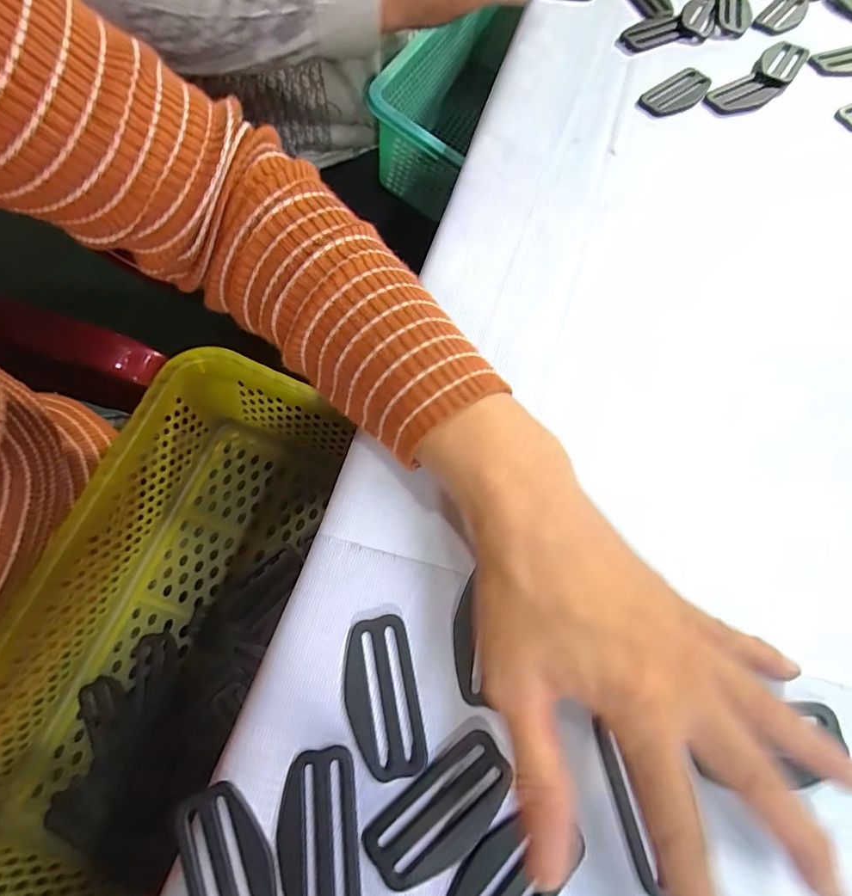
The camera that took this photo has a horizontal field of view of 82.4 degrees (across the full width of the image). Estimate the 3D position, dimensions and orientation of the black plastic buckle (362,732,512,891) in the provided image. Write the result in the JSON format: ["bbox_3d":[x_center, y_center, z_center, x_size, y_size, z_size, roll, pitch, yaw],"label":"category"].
[{"bbox_3d":[0.007,0.137,0.181,0.058,0.004,0.027,-35,69,-12],"label":"black plastic buckle"}]

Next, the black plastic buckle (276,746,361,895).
[{"bbox_3d":[-0.040,0.146,0.180,0.029,0.004,0.059,-7,66,0],"label":"black plastic buckle"}]

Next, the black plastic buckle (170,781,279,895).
[{"bbox_3d":[-0.071,0.154,0.174,0.031,0.006,0.059,-21,67,-7],"label":"black plastic buckle"}]

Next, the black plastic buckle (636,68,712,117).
[{"bbox_3d":[0.183,-0.259,0.356,0.031,0.006,0.059,41,74,18],"label":"black plastic buckle"}]

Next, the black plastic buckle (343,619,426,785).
[{"bbox_3d":[-0.018,0.101,0.198,0.029,0.004,0.059,-12,66,-3],"label":"black plastic buckle"}]

